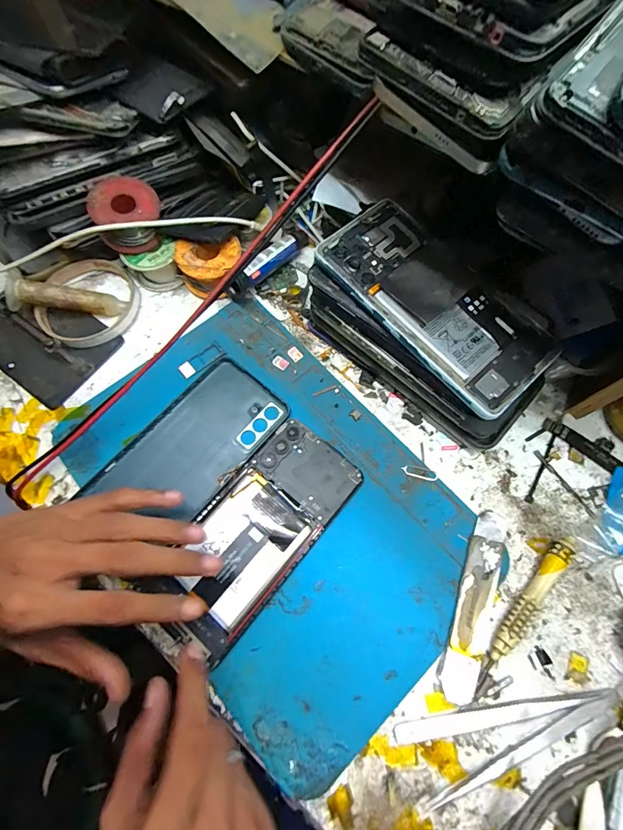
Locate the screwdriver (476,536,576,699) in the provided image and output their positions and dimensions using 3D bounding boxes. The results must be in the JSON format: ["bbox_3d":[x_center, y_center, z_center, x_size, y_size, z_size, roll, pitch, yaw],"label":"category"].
[{"bbox_3d":[0.135,0.125,0.244,0.012,0.013,0.113,42,75,14],"label":"screwdriver"}]

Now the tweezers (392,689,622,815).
[{"bbox_3d":[0.118,0.191,0.223,0.131,0.006,0.040,-11,70,-4],"label":"tweezers"}]

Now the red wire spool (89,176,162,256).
[{"bbox_3d":[-0.150,-0.167,0.313,0.042,0.031,0.054,3,70,2],"label":"red wire spool"}]

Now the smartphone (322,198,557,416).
[{"bbox_3d":[0.077,-0.073,0.245,0.072,0.011,0.155,-40,74,-13],"label":"smartphone"}]

